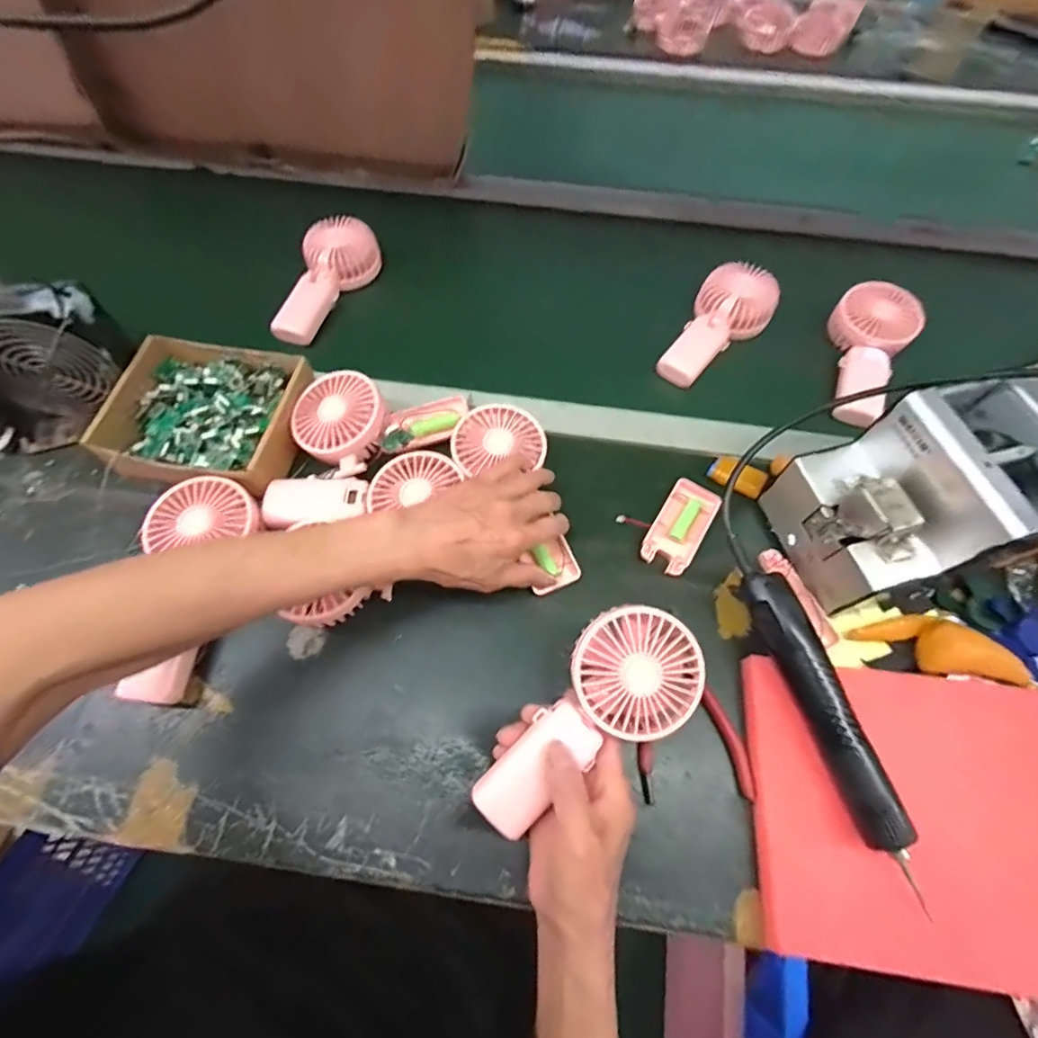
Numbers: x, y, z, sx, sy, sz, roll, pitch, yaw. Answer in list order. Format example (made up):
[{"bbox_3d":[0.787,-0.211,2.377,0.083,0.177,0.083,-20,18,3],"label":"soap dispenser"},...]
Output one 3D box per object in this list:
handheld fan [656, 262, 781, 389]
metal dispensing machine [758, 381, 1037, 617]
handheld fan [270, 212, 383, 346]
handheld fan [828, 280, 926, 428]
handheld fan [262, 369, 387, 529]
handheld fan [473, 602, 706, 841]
[{"bbox_3d":[0.225,-0.221,0.586,0.079,0.045,0.166,40,85,17],"label":"handheld fan"},{"bbox_3d":[0.330,-0.016,0.416,0.172,0.146,0.127,-14,64,-8],"label":"metal dispensing machine"},{"bbox_3d":[-0.246,-0.288,0.616,0.078,0.051,0.172,26,79,11],"label":"handheld fan"},{"bbox_3d":[0.397,-0.184,0.569,0.083,0.045,0.179,18,80,7],"label":"handheld fan"},{"bbox_3d":[-0.184,-0.065,0.486,0.099,0.059,0.145,5,63,1],"label":"handheld fan"},{"bbox_3d":[0.047,0.140,0.349,0.182,0.034,0.086,-46,72,-1],"label":"handheld fan"}]

